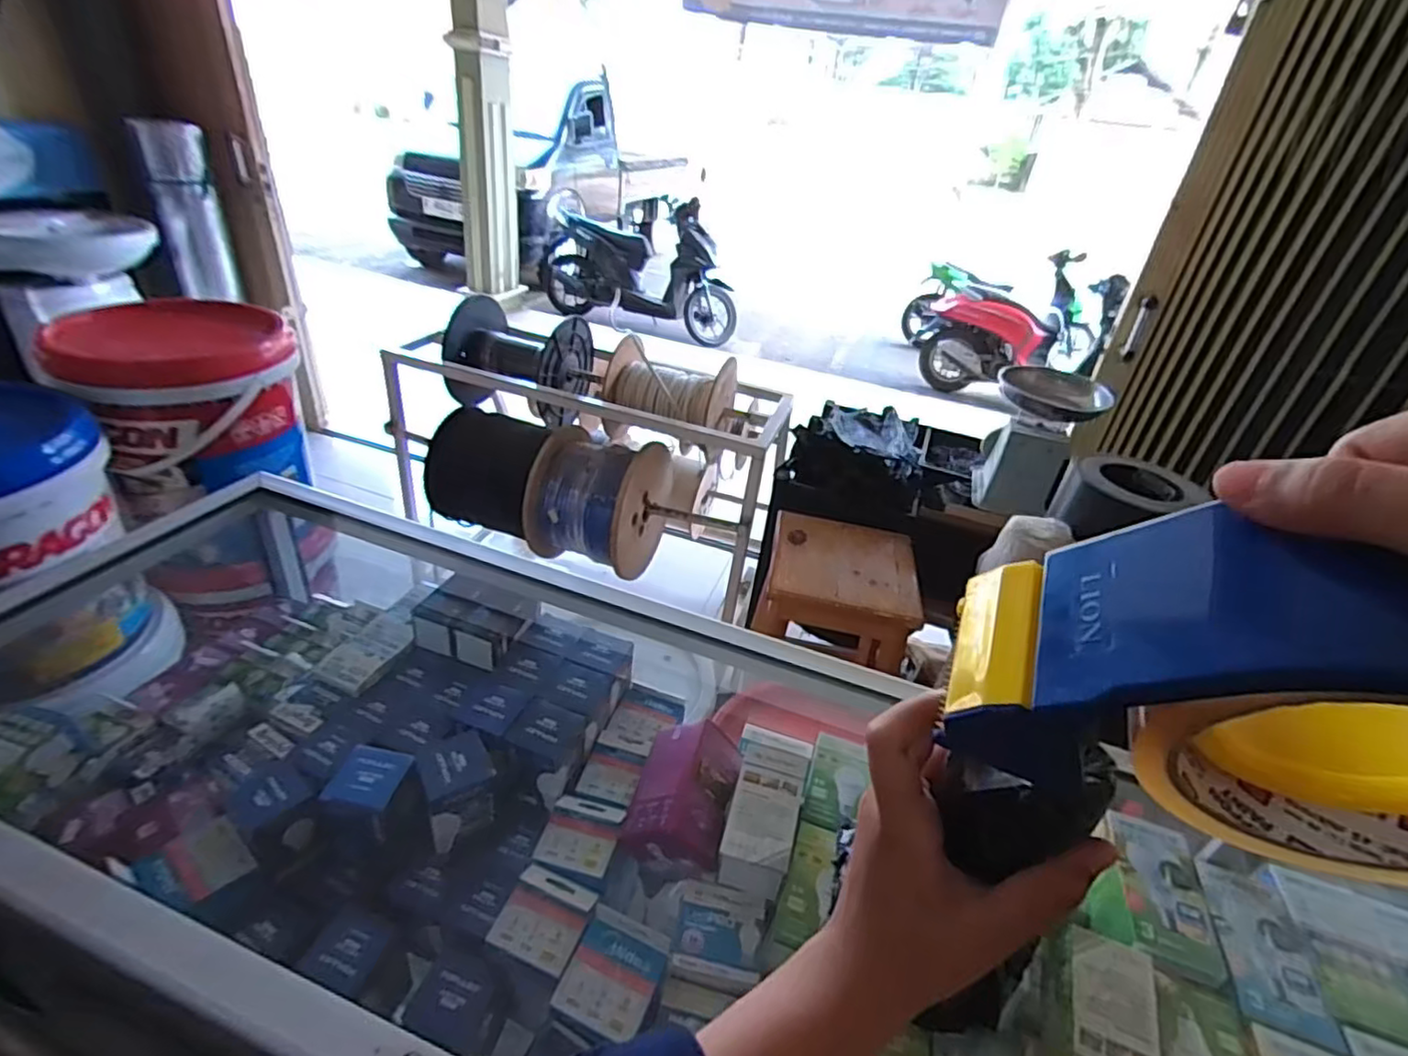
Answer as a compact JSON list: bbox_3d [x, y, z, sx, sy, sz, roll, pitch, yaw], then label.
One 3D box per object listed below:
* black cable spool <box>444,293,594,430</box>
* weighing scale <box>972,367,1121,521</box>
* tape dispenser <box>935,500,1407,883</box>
[{"bbox_3d":[-0.510,-0.461,1.807,0.349,0.266,0.302,16,33,12],"label":"black cable spool"},{"bbox_3d":[0.838,-0.201,1.665,0.239,0.365,0.271,22,35,20],"label":"weighing scale"},{"bbox_3d":[0.148,0.046,0.181,0.101,0.135,0.062,42,51,-22],"label":"tape dispenser"}]

